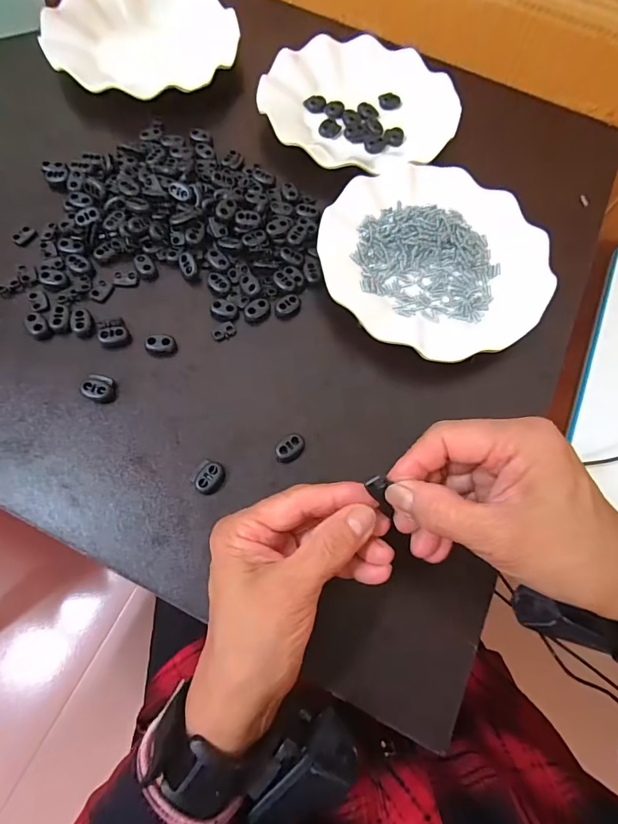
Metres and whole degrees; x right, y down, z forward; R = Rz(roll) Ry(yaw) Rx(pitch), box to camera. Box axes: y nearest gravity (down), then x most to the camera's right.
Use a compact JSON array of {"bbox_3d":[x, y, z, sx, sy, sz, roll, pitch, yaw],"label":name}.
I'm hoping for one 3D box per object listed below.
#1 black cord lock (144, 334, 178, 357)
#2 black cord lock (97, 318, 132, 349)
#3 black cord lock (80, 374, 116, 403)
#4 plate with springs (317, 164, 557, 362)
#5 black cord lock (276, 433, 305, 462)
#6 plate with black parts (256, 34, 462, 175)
[{"bbox_3d":[-0.108,-0.048,0.313,0.021,0.008,0.015,-7,69,-7],"label":"black cord lock"},{"bbox_3d":[-0.143,-0.058,0.314,0.022,0.006,0.022,-13,70,-10],"label":"black cord lock"},{"bbox_3d":[-0.146,-0.017,0.297,0.021,0.009,0.018,15,68,2],"label":"black cord lock"},{"bbox_3d":[0.101,-0.124,0.350,0.178,0.019,0.180,2,68,-4],"label":"plate with springs"},{"bbox_3d":[-0.013,0.025,0.293,0.022,0.010,0.014,-38,76,-17],"label":"black cord lock"},{"bbox_3d":[0.050,-0.292,0.412,0.178,0.024,0.176,2,68,-4],"label":"plate with black parts"}]

